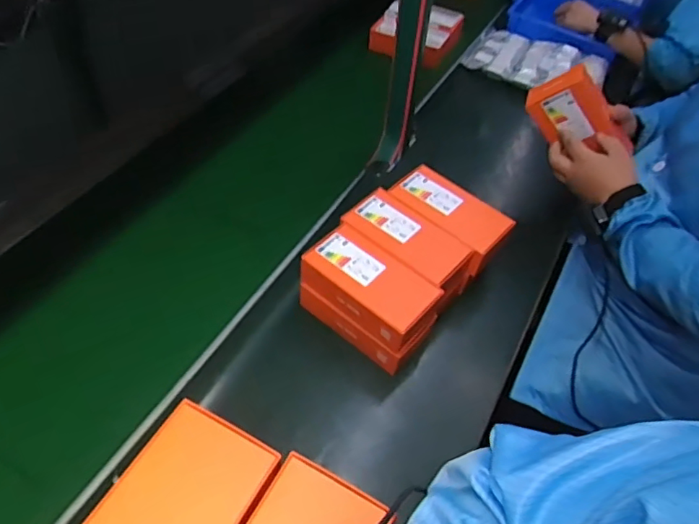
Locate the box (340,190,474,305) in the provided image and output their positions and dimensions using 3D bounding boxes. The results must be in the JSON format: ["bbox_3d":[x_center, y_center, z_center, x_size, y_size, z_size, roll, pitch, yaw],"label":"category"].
[{"bbox_3d":[0.092,-0.026,0.870,0.199,0.072,0.106,34,56,23],"label":"box"}]

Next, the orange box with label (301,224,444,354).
[{"bbox_3d":[0.030,0.034,0.808,0.189,0.061,0.098,32,56,22],"label":"orange box with label"}]

